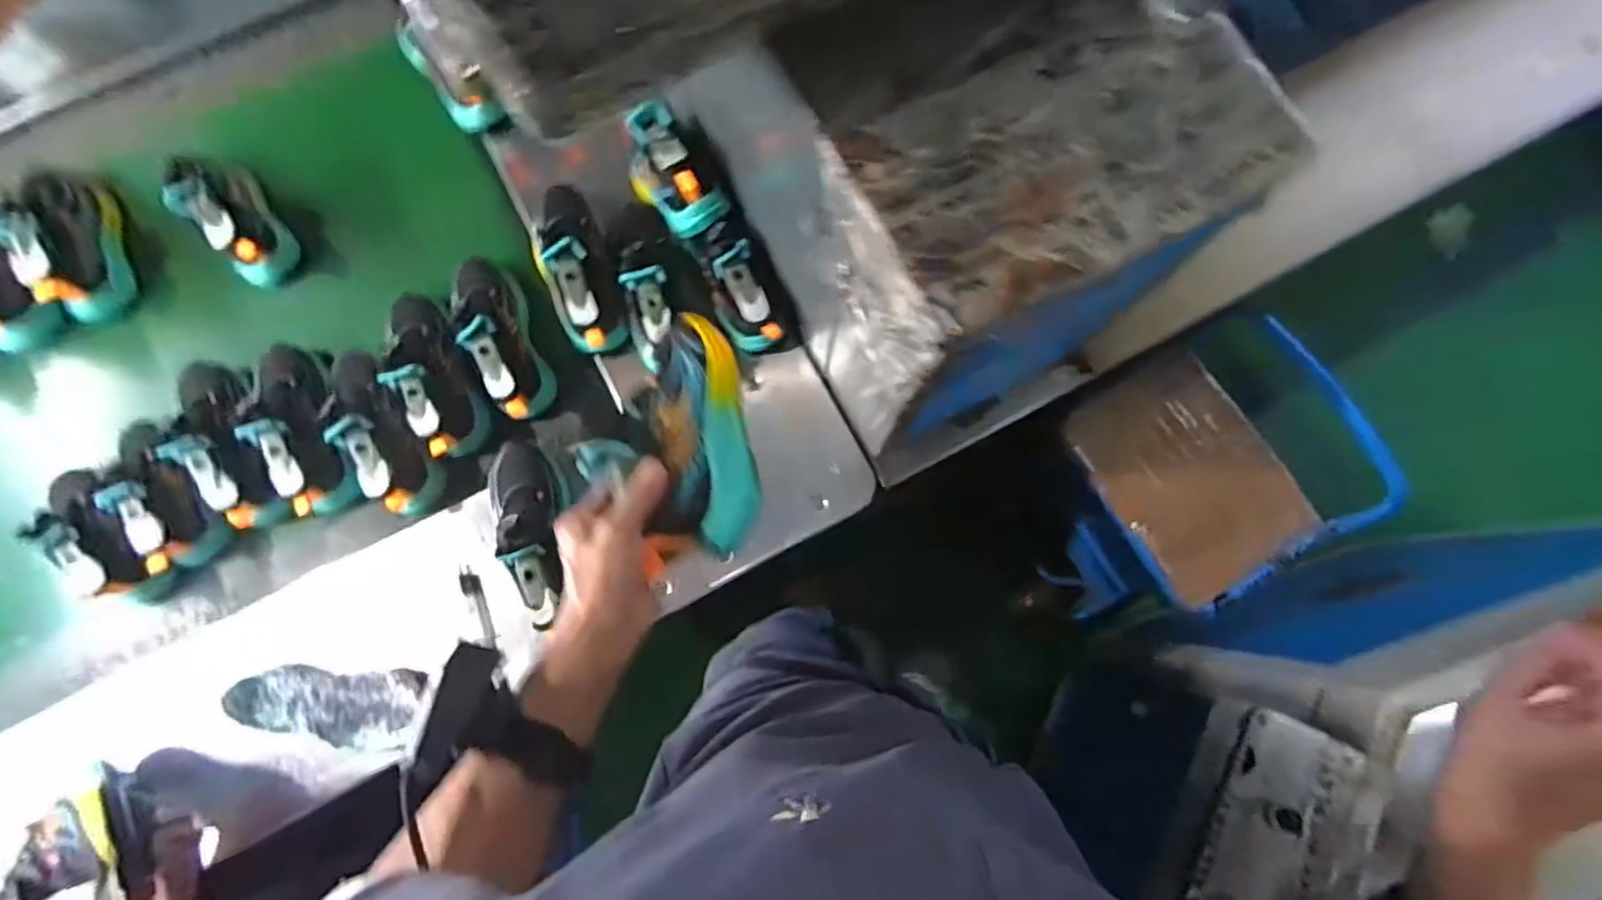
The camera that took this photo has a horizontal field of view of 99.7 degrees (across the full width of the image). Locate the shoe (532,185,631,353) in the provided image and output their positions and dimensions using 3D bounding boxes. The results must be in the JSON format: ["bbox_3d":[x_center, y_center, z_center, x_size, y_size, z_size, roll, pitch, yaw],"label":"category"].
[{"bbox_3d":[-0.260,-0.220,0.795,0.075,0.096,0.213,-17,79,-3],"label":"shoe"}]

